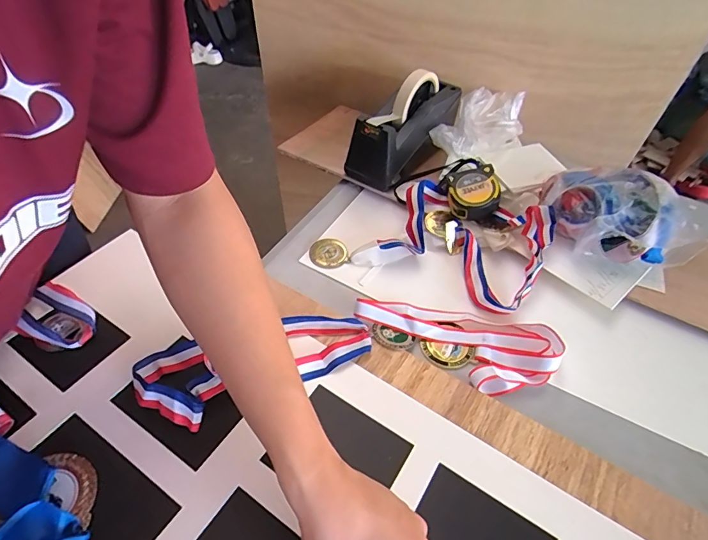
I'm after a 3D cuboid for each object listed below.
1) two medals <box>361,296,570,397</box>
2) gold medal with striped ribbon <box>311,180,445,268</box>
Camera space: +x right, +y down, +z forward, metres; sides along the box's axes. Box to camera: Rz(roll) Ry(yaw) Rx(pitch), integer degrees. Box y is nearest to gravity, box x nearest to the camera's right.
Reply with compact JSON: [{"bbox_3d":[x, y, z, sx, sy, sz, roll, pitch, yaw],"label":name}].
[{"bbox_3d":[0.109,0.076,0.479,0.216,0.030,0.091,13,48,6],"label":"two medals"},{"bbox_3d":[0.047,-0.052,0.565,0.204,0.057,0.093,-25,55,-24],"label":"gold medal with striped ribbon"}]

